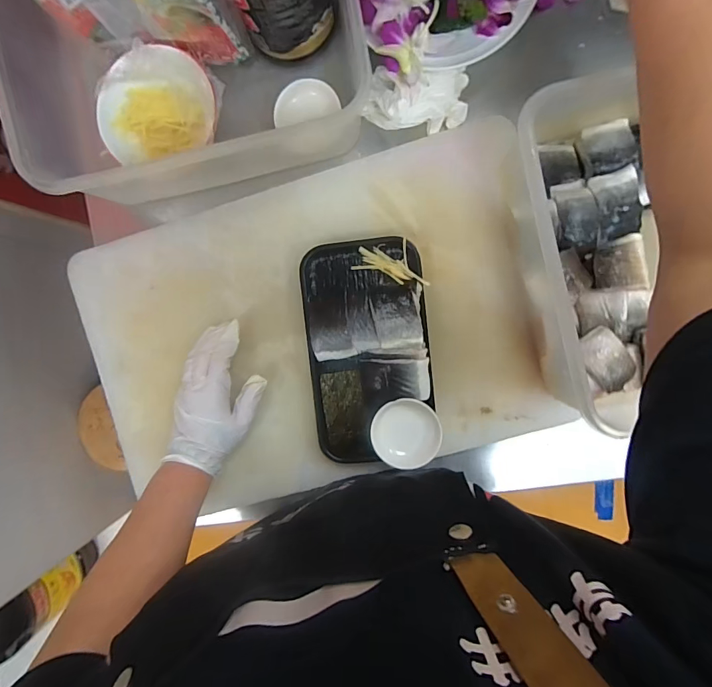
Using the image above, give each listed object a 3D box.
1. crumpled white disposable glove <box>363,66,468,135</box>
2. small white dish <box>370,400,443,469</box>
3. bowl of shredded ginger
[{"bbox_3d":[0.066,-0.267,0.447,0.110,0.048,0.064,5,93,5],"label":"crumpled white disposable glove"},{"bbox_3d":[0.054,0.095,0.444,0.071,0.020,0.070,0,93,5],"label":"small white dish"},{"bbox_3d":[-0.212,-0.258,0.461,0.144,0.060,0.110,-16,91,6],"label":"bowl of shredded ginger"}]

